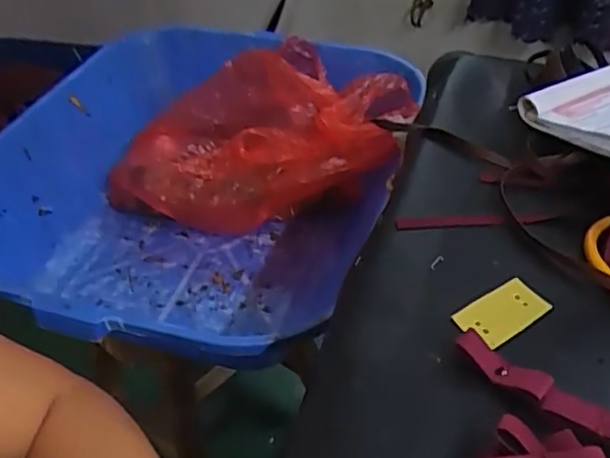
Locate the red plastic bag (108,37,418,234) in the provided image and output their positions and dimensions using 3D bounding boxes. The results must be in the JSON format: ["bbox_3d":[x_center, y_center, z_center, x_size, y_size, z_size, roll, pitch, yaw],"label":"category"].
[{"bbox_3d":[-0.060,-0.158,0.943,0.403,0.205,0.301,10,43,15],"label":"red plastic bag"}]

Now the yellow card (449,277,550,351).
[{"bbox_3d":[0.141,0.061,0.453,0.065,0.007,0.034,-27,63,-19],"label":"yellow card"}]

